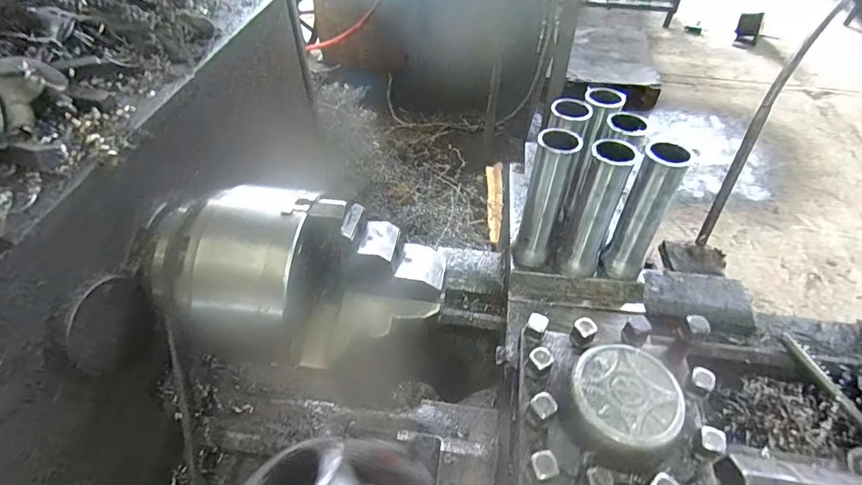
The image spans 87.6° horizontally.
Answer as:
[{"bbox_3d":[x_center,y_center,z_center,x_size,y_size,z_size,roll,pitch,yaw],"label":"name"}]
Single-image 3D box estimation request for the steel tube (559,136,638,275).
[{"bbox_3d":[0.209,-0.036,0.574,0.048,0.194,0.047,22,51,19],"label":"steel tube"}]

